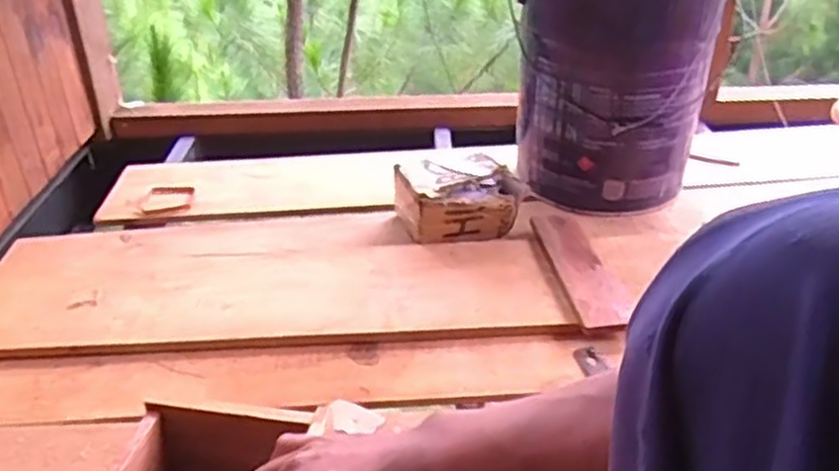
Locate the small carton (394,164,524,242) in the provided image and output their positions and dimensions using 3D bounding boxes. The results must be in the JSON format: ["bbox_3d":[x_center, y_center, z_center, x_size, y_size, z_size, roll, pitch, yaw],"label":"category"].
[{"bbox_3d":[0.057,-0.055,1.076,0.173,0.084,0.123,-9,33,-11],"label":"small carton"}]

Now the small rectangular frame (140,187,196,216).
[{"bbox_3d":[-0.400,-0.057,1.171,0.070,0.014,0.080,-3,33,-2],"label":"small rectangular frame"}]

